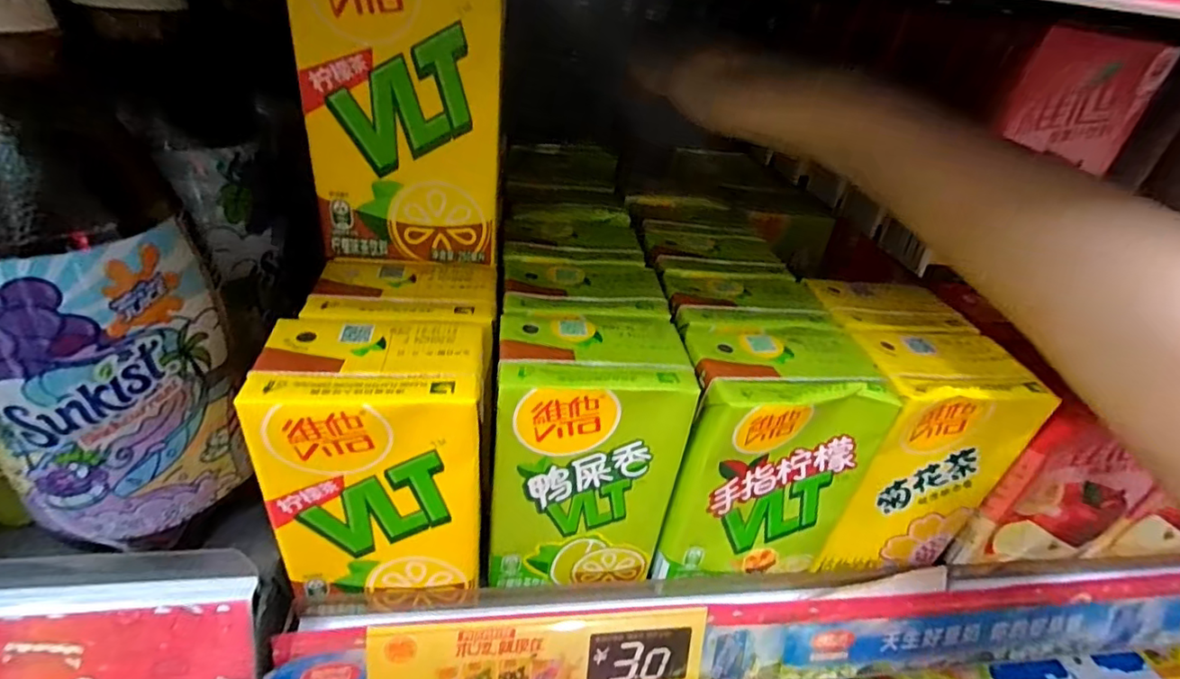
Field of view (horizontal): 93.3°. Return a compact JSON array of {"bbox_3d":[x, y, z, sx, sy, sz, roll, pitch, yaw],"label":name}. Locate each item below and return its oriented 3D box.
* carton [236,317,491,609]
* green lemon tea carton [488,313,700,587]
[{"bbox_3d":[-0.070,0.044,0.193,0.068,0.096,0.044,0,35,-10],"label":"carton"},{"bbox_3d":[-0.003,0.042,0.209,0.062,0.096,0.042,2,35,-8],"label":"green lemon tea carton"}]

